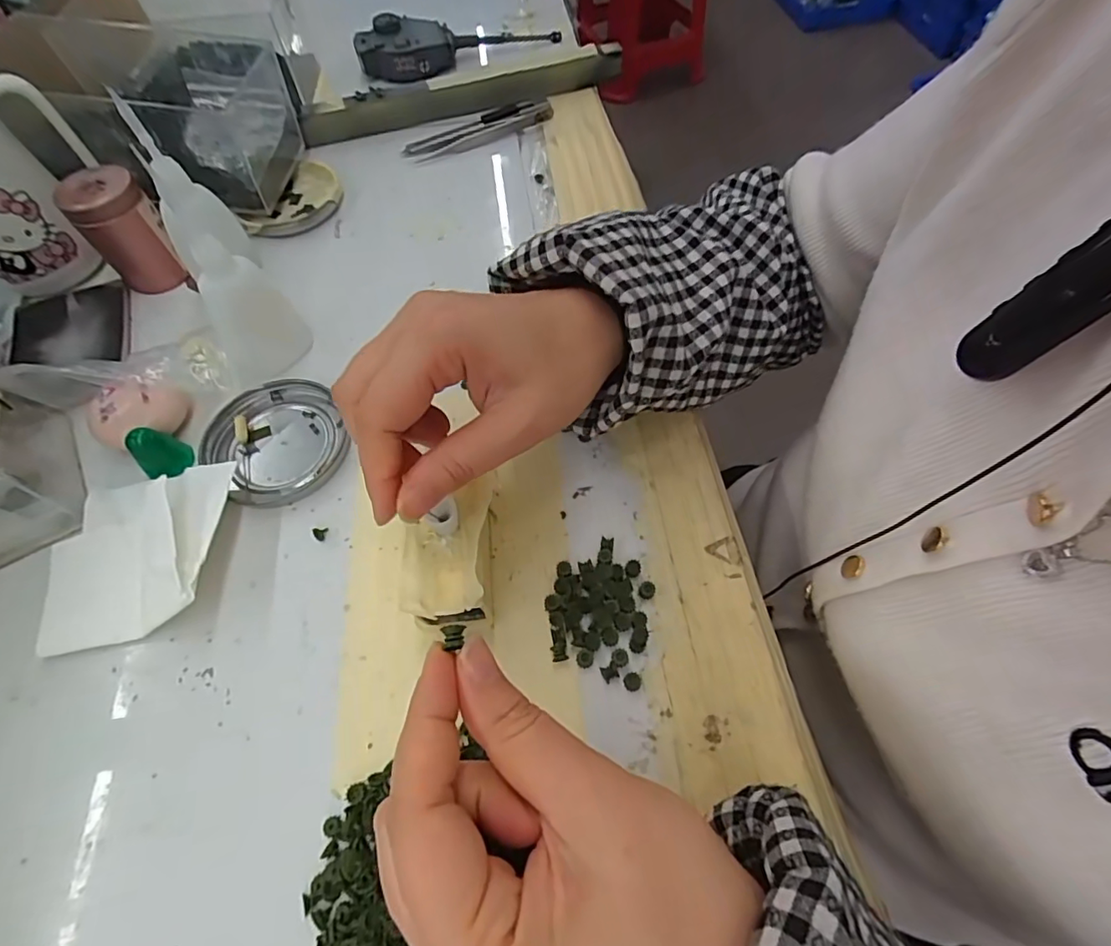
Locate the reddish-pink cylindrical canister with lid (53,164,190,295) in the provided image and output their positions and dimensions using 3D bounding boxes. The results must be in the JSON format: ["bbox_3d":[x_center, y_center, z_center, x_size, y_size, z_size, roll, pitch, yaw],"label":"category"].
[{"bbox_3d":[-0.277,-0.155,0.348,0.044,0.068,0.038,-38,67,-18],"label":"reddish-pink cylindrical canister with lid"}]

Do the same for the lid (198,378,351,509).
[{"bbox_3d":[-0.155,-0.019,0.301,0.076,0.010,0.073,0,61,1],"label":"lid"}]

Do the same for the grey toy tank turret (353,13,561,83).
[{"bbox_3d":[-0.093,-0.411,0.501,0.185,0.030,0.055,-24,63,-11],"label":"grey toy tank turret"}]

